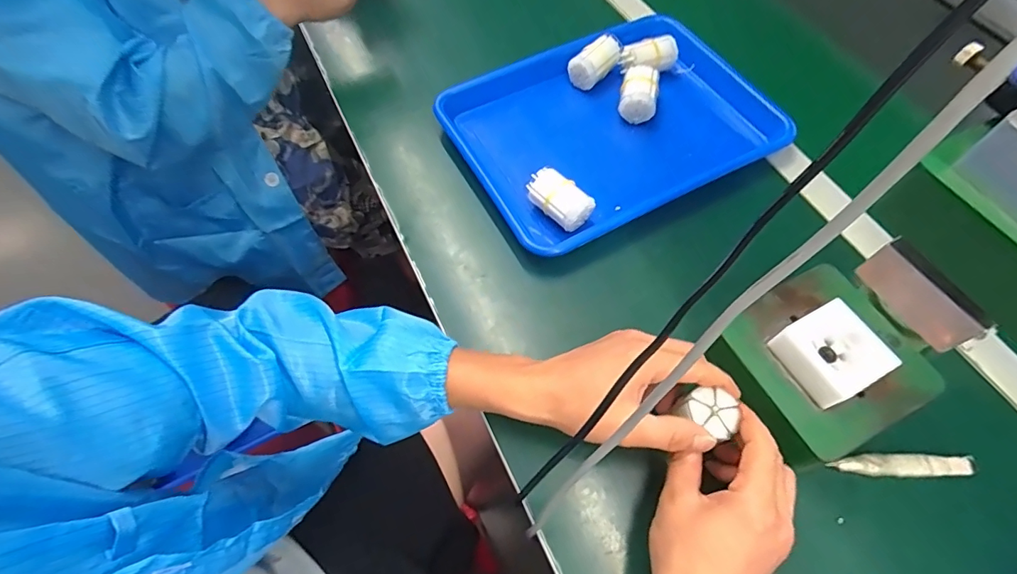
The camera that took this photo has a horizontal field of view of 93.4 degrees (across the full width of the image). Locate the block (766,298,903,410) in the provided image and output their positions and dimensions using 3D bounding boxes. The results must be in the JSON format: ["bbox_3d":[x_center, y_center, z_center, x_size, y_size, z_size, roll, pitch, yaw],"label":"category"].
[{"bbox_3d":[0.239,0.049,0.355,0.058,0.027,0.060,-25,65,-14],"label":"block"}]

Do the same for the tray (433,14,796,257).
[{"bbox_3d":[0.117,-0.181,0.531,0.340,0.055,0.244,-25,65,-14],"label":"tray"}]

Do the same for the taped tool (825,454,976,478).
[{"bbox_3d":[0.303,0.137,0.368,0.109,0.006,0.016,1,61,-1],"label":"taped tool"}]

